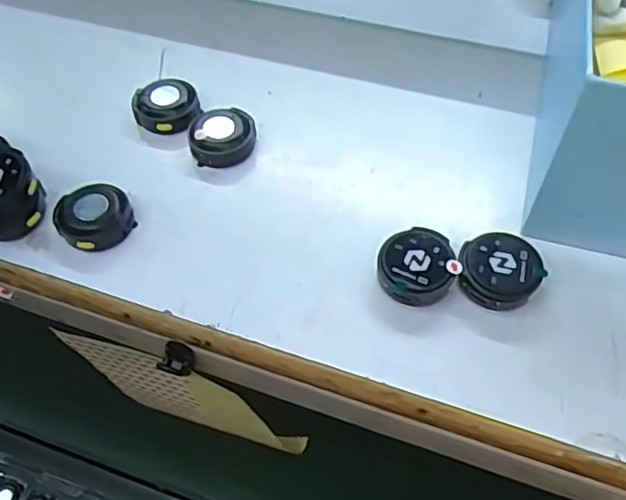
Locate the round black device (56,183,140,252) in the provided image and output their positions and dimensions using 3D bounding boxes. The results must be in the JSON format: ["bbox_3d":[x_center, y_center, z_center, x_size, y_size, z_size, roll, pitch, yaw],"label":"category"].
[{"bbox_3d":[-0.092,-0.015,0.258,0.029,0.015,0.027,-1,55,1],"label":"round black device"}]

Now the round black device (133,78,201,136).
[{"bbox_3d":[-0.071,-0.073,0.299,0.030,0.012,0.034,-8,55,-4],"label":"round black device"}]

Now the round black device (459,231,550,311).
[{"bbox_3d":[0.072,0.009,0.237,0.031,0.014,0.029,-1,55,1],"label":"round black device"}]

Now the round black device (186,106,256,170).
[{"bbox_3d":[-0.042,-0.056,0.285,0.030,0.012,0.035,-4,55,-1],"label":"round black device"}]

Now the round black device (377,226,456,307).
[{"bbox_3d":[0.040,0.007,0.239,0.028,0.015,0.031,9,56,8],"label":"round black device"}]

